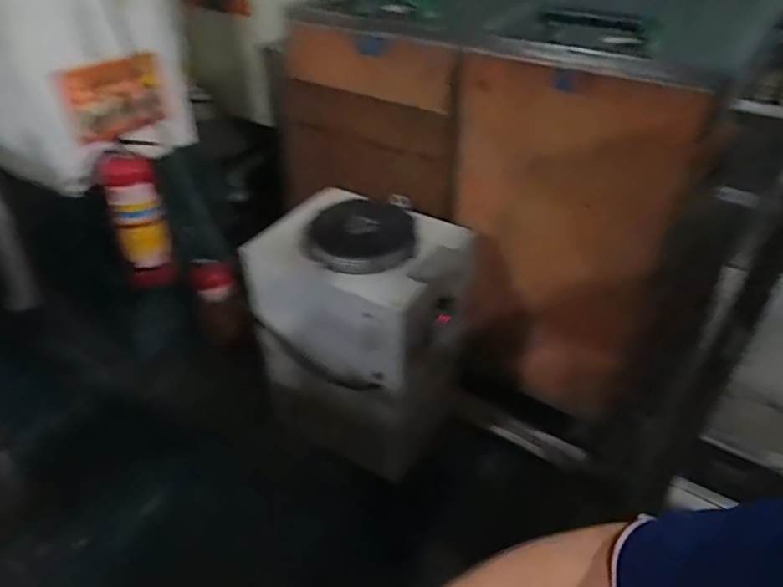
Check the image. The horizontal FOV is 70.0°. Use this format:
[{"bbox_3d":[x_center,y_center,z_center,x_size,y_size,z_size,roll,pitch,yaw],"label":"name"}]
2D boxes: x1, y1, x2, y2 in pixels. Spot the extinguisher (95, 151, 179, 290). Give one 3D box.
[{"bbox_3d":[-0.727,-0.187,1.612,0.152,0.455,0.153,-15,40,-18],"label":"extinguisher"}]

